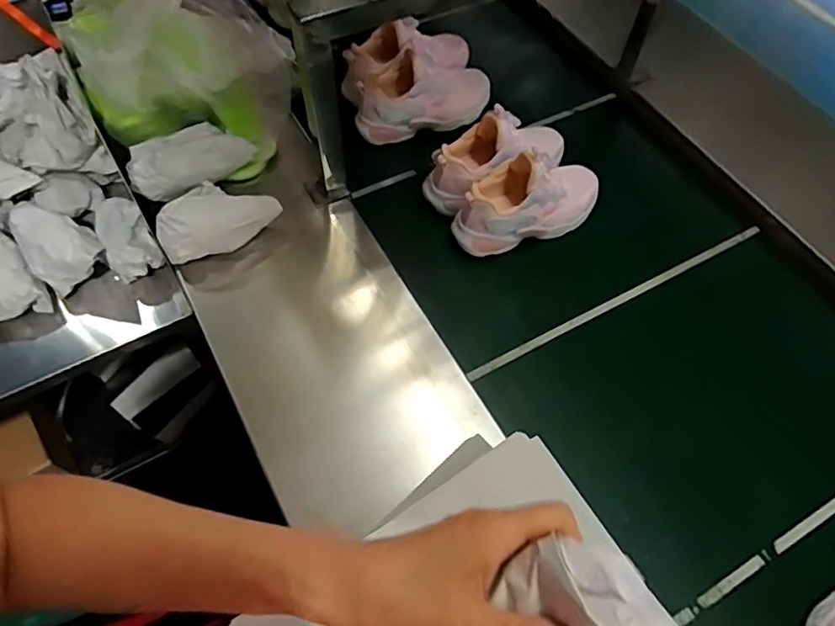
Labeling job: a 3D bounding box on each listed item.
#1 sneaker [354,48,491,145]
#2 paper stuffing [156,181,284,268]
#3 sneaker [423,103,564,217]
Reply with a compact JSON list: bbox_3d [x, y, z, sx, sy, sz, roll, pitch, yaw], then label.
[{"bbox_3d":[0.012,-0.326,0.855,0.211,0.093,0.096,-20,63,-12],"label":"sneaker"},{"bbox_3d":[-0.250,-0.121,0.716,0.144,0.069,0.087,-28,64,-16],"label":"paper stuffing"},{"bbox_3d":[0.111,-0.223,0.776,0.213,0.109,0.080,-26,64,-15],"label":"sneaker"}]

